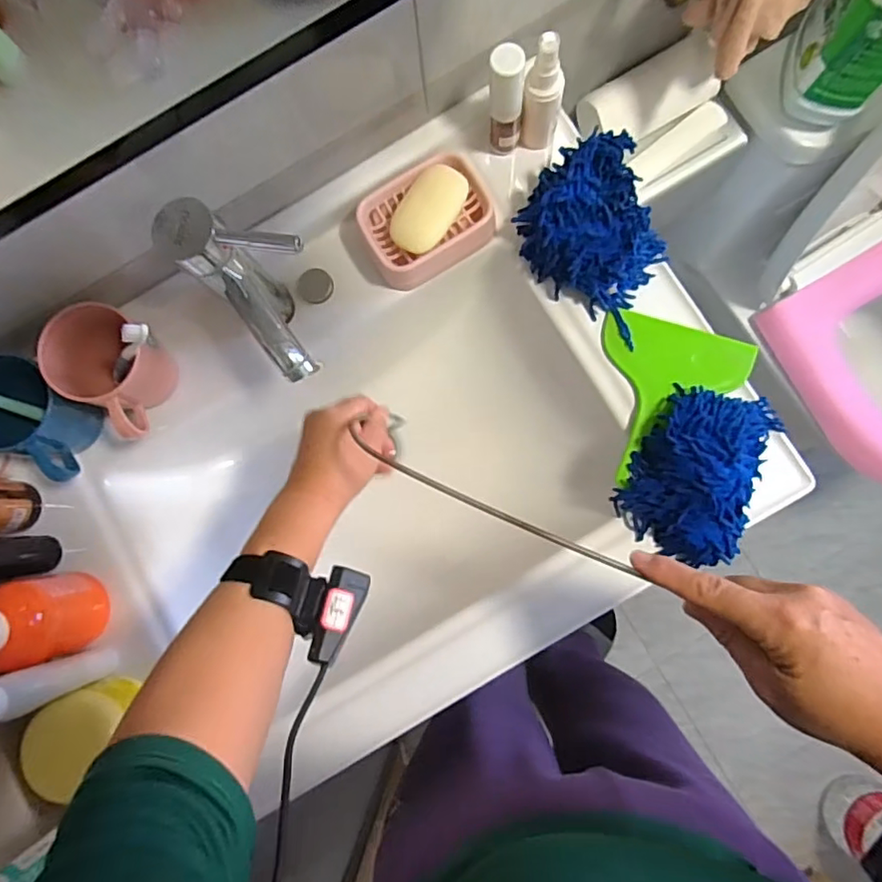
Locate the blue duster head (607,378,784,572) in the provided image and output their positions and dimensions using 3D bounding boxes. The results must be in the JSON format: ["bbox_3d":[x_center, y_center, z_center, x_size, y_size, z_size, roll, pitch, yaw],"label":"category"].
[{"bbox_3d":[0.233,0.027,0.501,0.112,0.049,0.158,25,86,6],"label":"blue duster head"}]

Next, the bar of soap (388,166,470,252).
[{"bbox_3d":[-0.013,-0.218,0.533,0.050,0.018,0.082,36,87,6],"label":"bar of soap"}]

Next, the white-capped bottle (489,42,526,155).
[{"bbox_3d":[0.059,-0.303,0.510,0.032,0.108,0.026,1,84,3],"label":"white-capped bottle"}]

